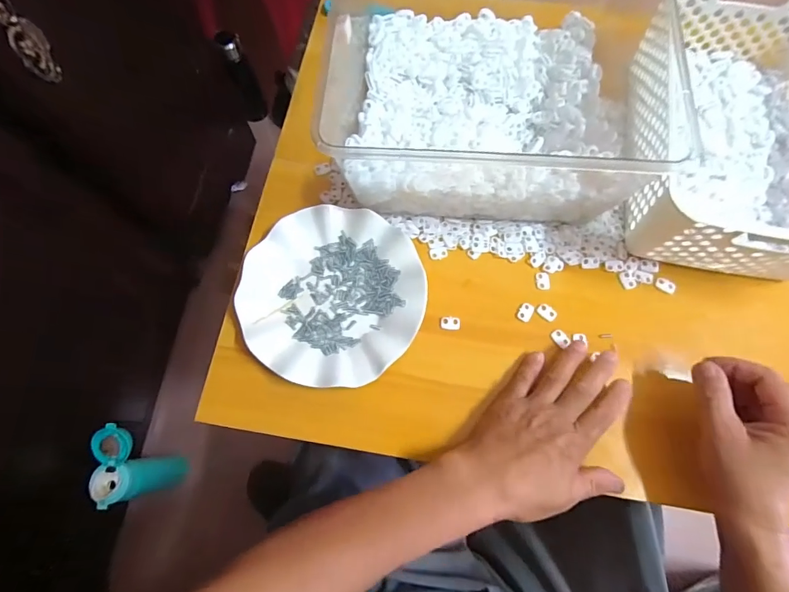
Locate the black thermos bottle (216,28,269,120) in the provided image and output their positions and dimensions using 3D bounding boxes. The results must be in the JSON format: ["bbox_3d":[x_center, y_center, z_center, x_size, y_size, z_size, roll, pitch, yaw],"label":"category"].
[{"bbox_3d":[-0.356,-0.510,1.010,0.062,0.206,0.055,-21,49,-6],"label":"black thermos bottle"}]

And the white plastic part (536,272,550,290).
[{"bbox_3d":[0.156,-0.016,0.444,0.013,0.004,0.018,-3,71,0],"label":"white plastic part"}]

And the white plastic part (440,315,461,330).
[{"bbox_3d":[0.057,0.027,0.431,0.020,0.004,0.015,1,71,1],"label":"white plastic part"}]

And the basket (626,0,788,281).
[{"bbox_3d":[0.357,-0.173,0.428,0.190,0.109,0.299,10,72,4],"label":"basket"}]

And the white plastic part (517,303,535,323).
[{"bbox_3d":[0.135,0.016,0.434,0.013,0.004,0.019,29,74,10],"label":"white plastic part"}]

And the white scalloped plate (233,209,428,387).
[{"bbox_3d":[-0.064,-0.002,0.432,0.176,0.021,0.178,0,71,1],"label":"white scalloped plate"}]

